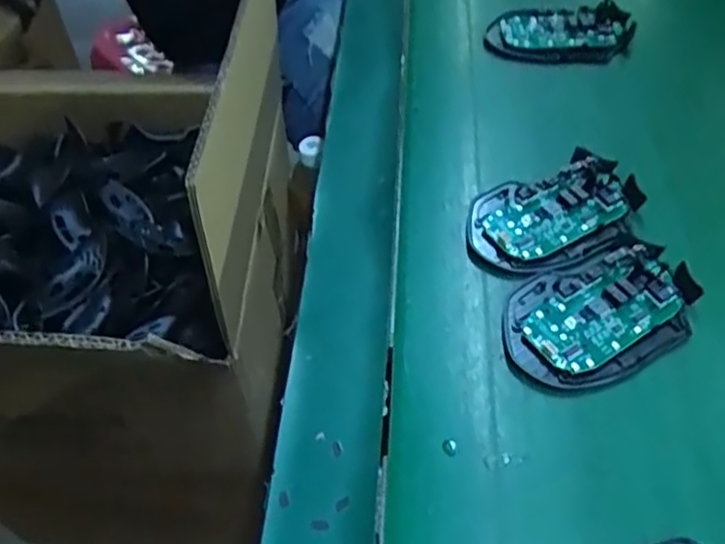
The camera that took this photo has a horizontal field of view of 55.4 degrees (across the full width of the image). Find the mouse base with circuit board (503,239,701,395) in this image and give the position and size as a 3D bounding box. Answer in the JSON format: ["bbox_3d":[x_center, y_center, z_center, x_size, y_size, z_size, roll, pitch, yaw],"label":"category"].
[{"bbox_3d":[0.131,0.020,0.376,0.109,0.014,0.070,-17,50,-17],"label":"mouse base with circuit board"}]

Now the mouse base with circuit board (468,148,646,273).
[{"bbox_3d":[0.119,-0.036,0.422,0.108,0.019,0.070,-15,50,-15],"label":"mouse base with circuit board"}]

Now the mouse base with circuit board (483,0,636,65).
[{"bbox_3d":[0.157,-0.185,0.547,0.112,0.025,0.059,-5,49,-5],"label":"mouse base with circuit board"}]

